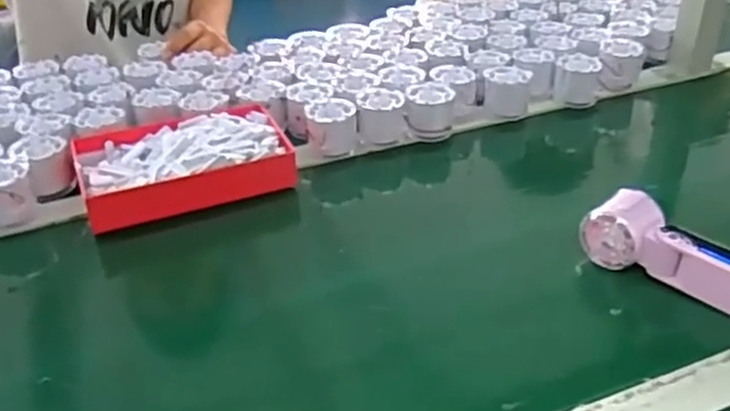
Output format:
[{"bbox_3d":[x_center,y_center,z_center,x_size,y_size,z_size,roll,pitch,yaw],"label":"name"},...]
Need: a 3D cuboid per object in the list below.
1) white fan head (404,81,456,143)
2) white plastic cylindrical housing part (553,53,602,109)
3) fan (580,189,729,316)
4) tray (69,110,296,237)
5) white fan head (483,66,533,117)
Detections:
[{"bbox_3d":[0.076,-0.110,0.848,0.057,0.055,0.060,1,31,4],"label":"white fan head"},{"bbox_3d":[0.269,-0.158,0.915,0.054,0.054,0.049,10,33,18],"label":"white plastic cylindrical housing part"},{"bbox_3d":[0.268,0.041,0.606,0.163,0.058,0.041,22,38,33],"label":"fan"},{"bbox_3d":[-0.192,-0.048,0.764,0.210,0.050,0.142,-14,33,-20],"label":"tray"},{"bbox_3d":[0.173,-0.141,0.888,0.060,0.049,0.059,2,31,5],"label":"white fan head"}]

